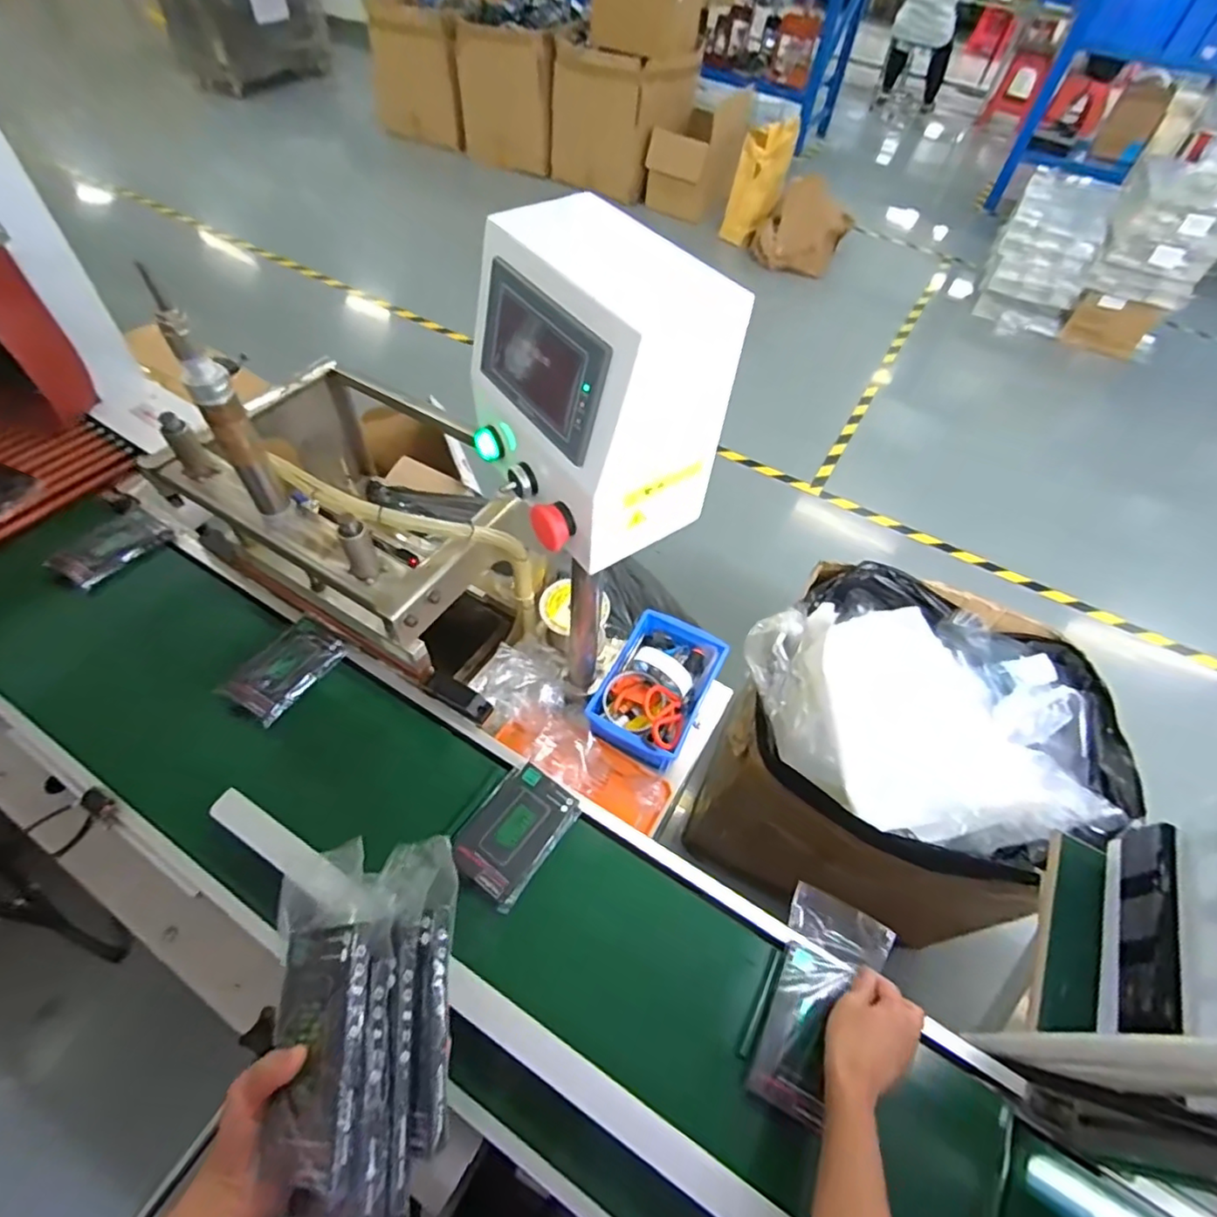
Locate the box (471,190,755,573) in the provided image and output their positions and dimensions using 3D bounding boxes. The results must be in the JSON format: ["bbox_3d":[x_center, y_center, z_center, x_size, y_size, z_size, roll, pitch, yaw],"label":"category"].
[{"bbox_3d":[-0.017,-0.171,0.472,0.141,0.188,0.180,-26,60,-21],"label":"box"}]

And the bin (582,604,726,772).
[{"bbox_3d":[0.071,0.108,0.850,0.139,0.066,0.214,25,57,13],"label":"bin"}]

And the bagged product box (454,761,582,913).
[{"bbox_3d":[-0.104,0.246,0.670,0.093,0.017,0.138,31,58,17],"label":"bagged product box"}]

